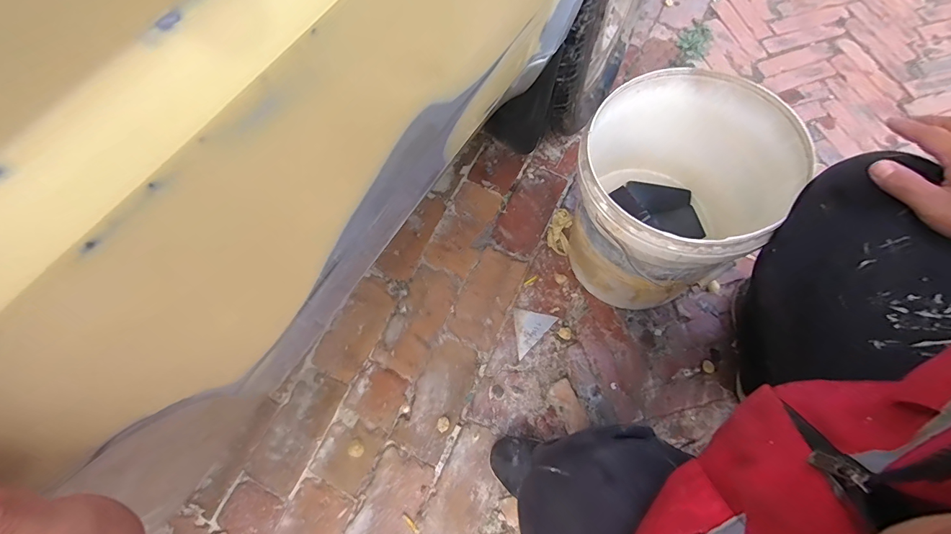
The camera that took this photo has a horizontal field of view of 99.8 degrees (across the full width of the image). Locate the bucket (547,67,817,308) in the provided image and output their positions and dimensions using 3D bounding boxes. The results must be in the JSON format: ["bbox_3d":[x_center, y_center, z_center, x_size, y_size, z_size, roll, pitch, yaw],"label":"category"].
[{"bbox_3d":[0.308,-0.107,0.722,0.287,0.375,0.297,0,70,0],"label":"bucket"}]

